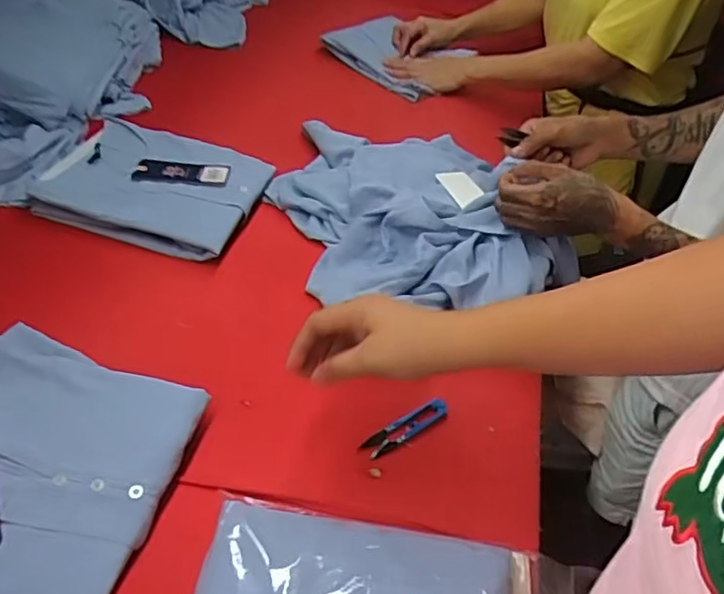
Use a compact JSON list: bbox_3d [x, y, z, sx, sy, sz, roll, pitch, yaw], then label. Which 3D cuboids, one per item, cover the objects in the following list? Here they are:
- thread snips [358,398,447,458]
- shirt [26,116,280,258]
[{"bbox_3d":[0.044,0.129,0.623,0.099,0.009,0.026,-24,50,-28],"label":"thread snips"},{"bbox_3d":[-0.267,-0.148,0.825,0.254,0.045,0.211,13,43,10],"label":"shirt"}]

